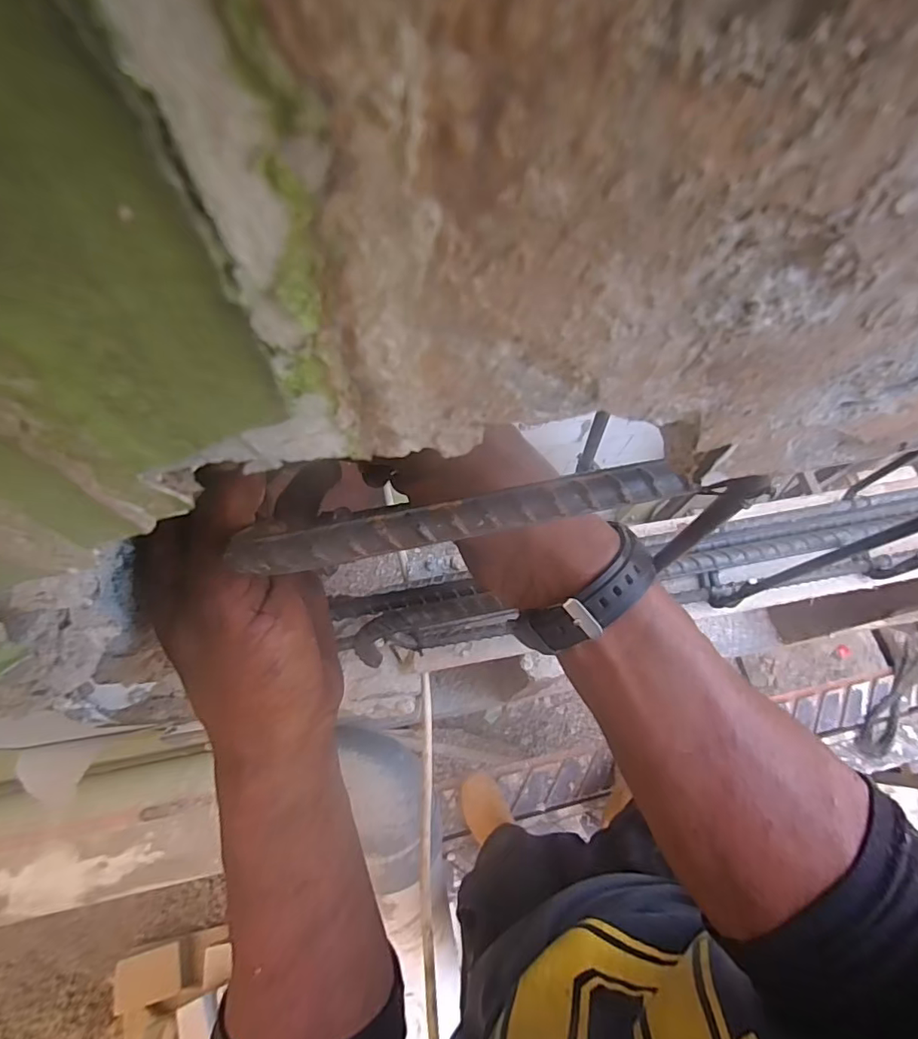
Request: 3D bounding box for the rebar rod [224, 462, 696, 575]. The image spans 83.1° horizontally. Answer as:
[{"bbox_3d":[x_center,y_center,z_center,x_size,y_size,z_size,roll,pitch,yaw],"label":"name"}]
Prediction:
[{"bbox_3d":[0.002,0.000,0.151,0.130,0.007,0.012,-11,69,-5],"label":"rebar rod"}]

